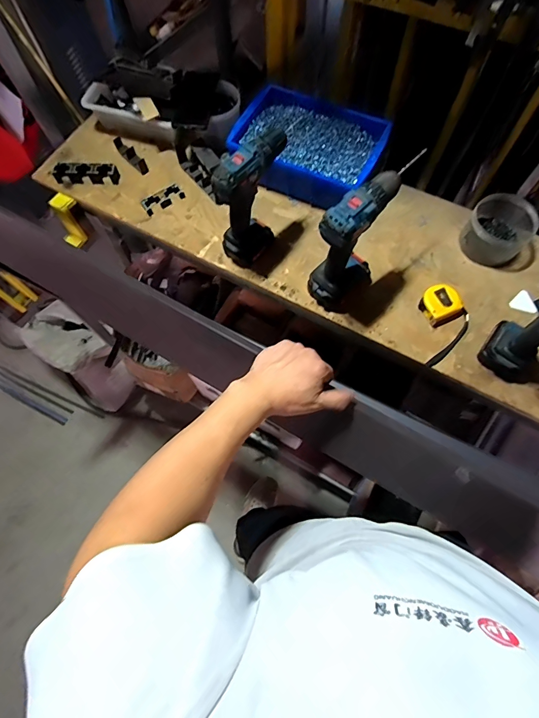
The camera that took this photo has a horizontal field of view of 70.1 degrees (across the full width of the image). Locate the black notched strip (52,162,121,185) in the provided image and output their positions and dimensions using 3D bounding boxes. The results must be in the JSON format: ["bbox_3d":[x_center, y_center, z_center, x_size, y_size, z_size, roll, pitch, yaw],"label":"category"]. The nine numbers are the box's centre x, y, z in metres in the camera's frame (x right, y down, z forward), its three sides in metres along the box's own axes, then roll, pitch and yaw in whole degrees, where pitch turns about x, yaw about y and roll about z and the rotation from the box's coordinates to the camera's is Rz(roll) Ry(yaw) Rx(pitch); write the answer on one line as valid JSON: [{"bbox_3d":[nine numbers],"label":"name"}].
[{"bbox_3d":[-0.405,-0.408,0.843,0.138,0.039,0.028,2,69,2],"label":"black notched strip"}]

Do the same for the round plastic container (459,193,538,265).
[{"bbox_3d":[0.450,-0.254,0.744,0.120,0.082,0.120,35,74,13],"label":"round plastic container"}]

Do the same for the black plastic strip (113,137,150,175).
[{"bbox_3d":[-0.310,-0.457,0.862,0.025,0.028,0.108,-39,74,-13],"label":"black plastic strip"}]

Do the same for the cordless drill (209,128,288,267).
[{"bbox_3d":[-0.032,-0.281,0.684,0.071,0.208,0.141,28,72,11],"label":"cordless drill"}]

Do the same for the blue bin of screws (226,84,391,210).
[{"bbox_3d":[0.079,-0.449,0.820,0.300,0.074,0.222,27,72,10],"label":"blue bin of screws"}]

